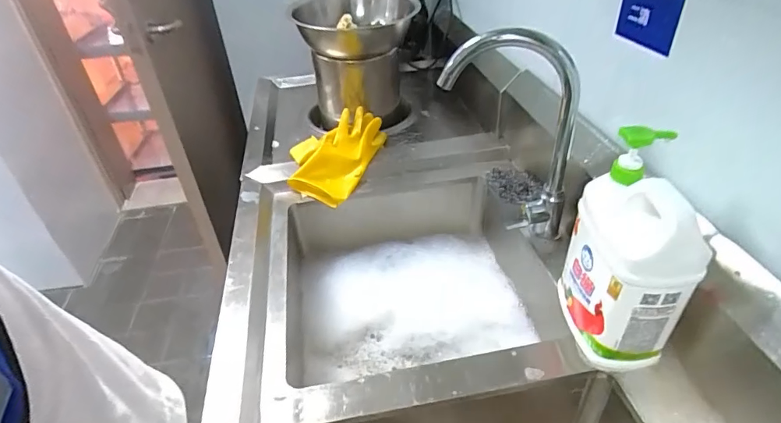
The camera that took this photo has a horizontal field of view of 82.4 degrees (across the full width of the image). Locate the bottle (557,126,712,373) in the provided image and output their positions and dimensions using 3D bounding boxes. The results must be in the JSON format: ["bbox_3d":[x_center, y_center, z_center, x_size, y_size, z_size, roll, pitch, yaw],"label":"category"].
[{"bbox_3d":[0.255,0.048,0.491,0.072,0.235,0.131,-5,37,-2],"label":"bottle"}]

